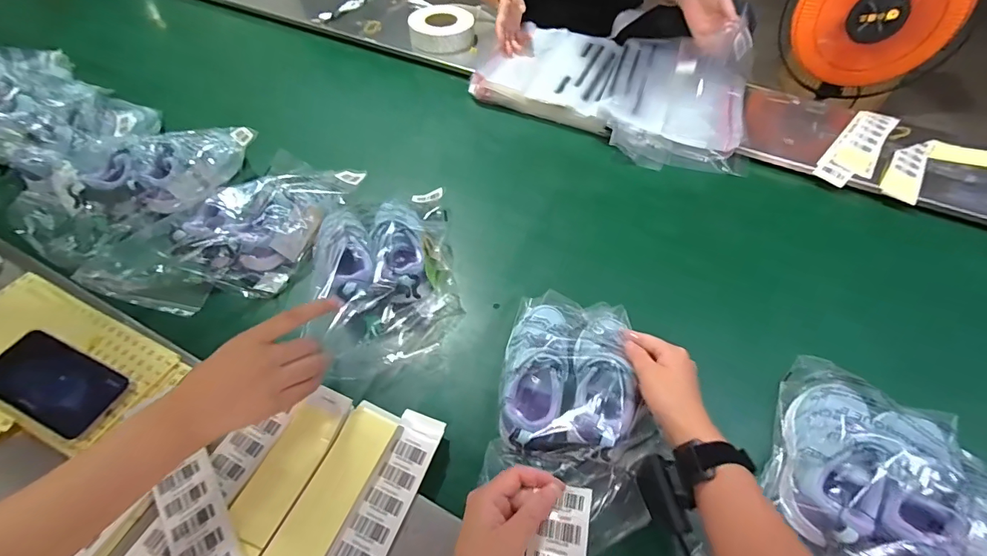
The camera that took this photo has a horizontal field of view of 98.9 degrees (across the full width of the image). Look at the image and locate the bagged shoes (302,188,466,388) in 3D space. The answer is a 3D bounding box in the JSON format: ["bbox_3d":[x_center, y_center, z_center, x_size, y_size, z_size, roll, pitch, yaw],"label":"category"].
[{"bbox_3d":[-0.144,-0.011,0.589,0.181,0.099,0.297,-10,53,-9],"label":"bagged shoes"}]

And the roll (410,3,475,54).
[{"bbox_3d":[-0.124,-0.590,1.013,0.151,0.066,0.146,0,52,-1],"label":"roll"}]

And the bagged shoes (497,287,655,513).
[{"bbox_3d":[0.099,0.123,0.487,0.170,0.075,0.241,9,52,6],"label":"bagged shoes"}]

